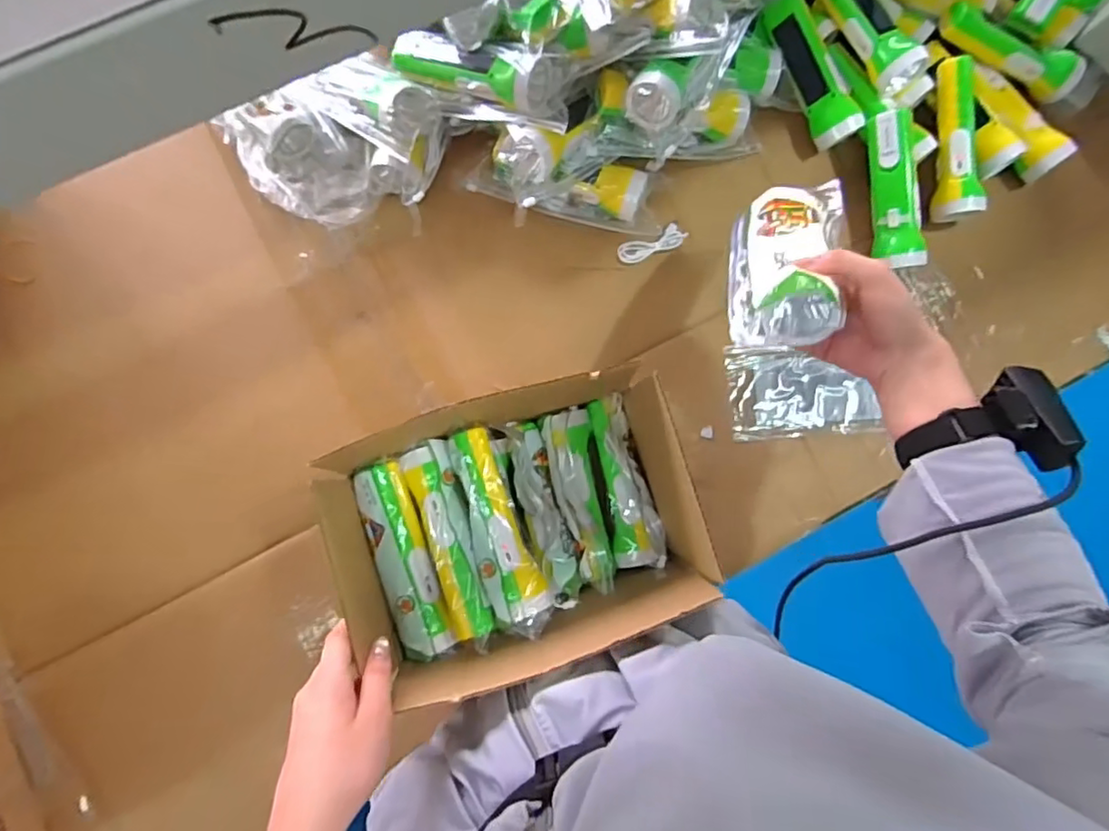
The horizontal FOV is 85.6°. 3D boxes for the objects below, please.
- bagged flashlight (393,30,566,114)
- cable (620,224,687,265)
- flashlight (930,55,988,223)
[{"bbox_3d":[-0.079,-0.351,0.607,0.189,0.048,0.064,21,83,14],"label":"bagged flashlight"},{"bbox_3d":[0.110,-0.193,0.673,0.079,0.007,0.027,-22,85,-5],"label":"cable"},{"bbox_3d":[0.444,-0.305,0.664,0.041,0.059,0.168,-7,84,-3],"label":"flashlight"}]

